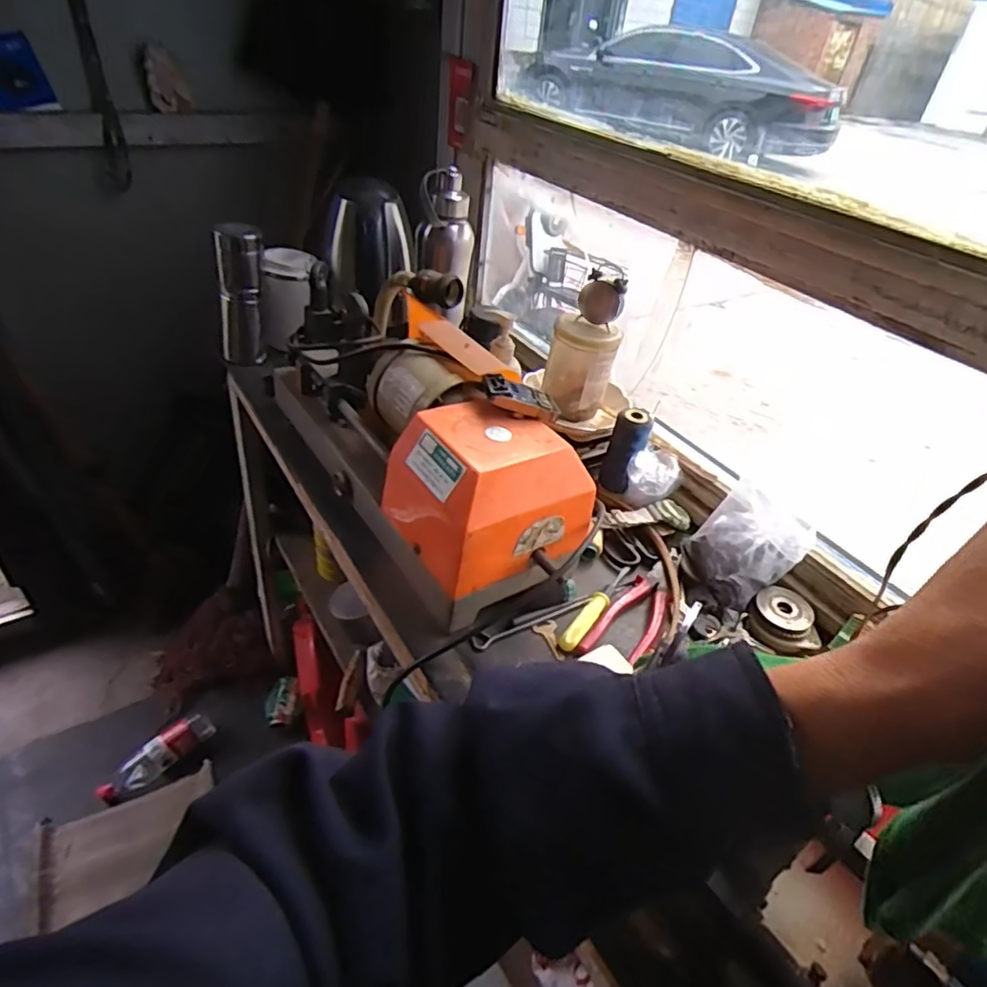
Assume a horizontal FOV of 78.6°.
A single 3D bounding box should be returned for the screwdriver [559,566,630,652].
[{"bbox_3d":[0.106,0.111,0.611,0.018,0.018,0.153,27,44,22],"label":"screwdriver"}]

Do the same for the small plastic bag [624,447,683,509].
[{"bbox_3d":[0.195,-0.015,0.736,0.052,0.055,0.071,31,45,26],"label":"small plastic bag"}]

